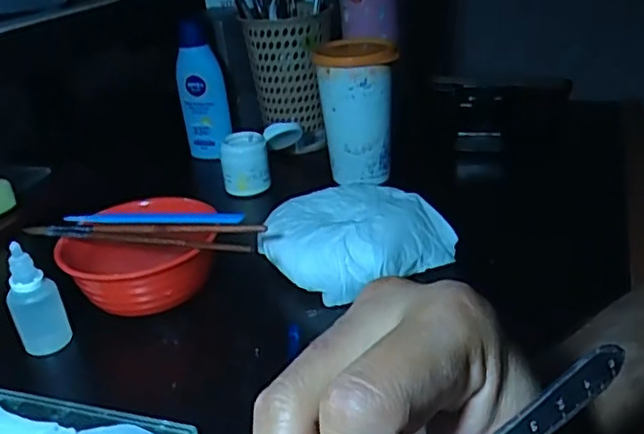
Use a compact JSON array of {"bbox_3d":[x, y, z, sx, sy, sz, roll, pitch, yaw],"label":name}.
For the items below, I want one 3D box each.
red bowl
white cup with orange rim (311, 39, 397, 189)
[{"bbox_3d":[-0.130,0.029,0.451,0.107,0.052,0.090,-7,29,-10],"label":"red bowl"},{"bbox_3d":[0.030,-0.101,0.596,0.070,0.122,0.072,-1,29,1],"label":"white cup with orange rim"}]

